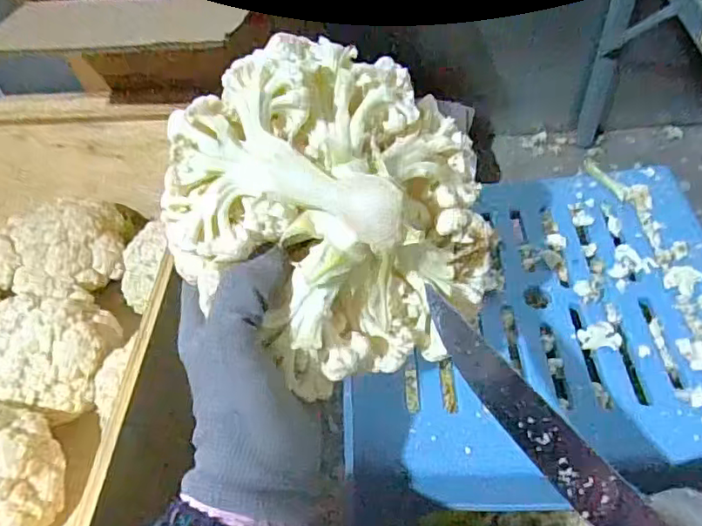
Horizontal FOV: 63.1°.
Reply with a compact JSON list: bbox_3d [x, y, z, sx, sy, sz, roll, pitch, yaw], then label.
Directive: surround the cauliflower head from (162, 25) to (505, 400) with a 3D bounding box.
[{"bbox_3d":[-0.008,-0.027,0.327,0.184,0.187,0.100,-21,9,-24],"label":"cauliflower head"}]

